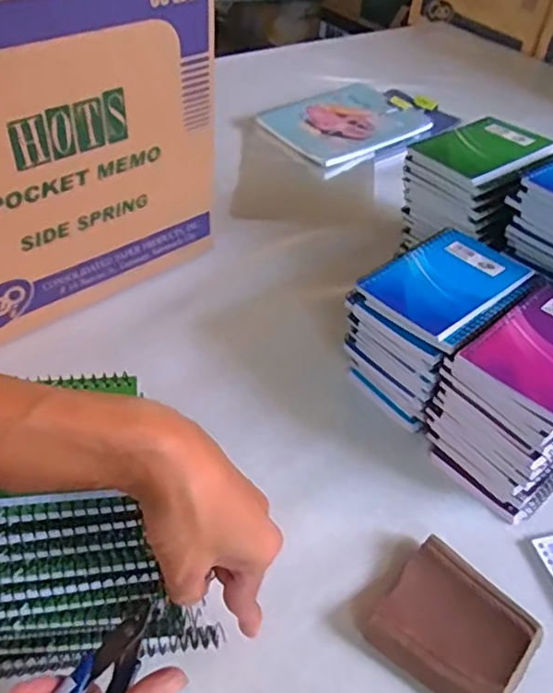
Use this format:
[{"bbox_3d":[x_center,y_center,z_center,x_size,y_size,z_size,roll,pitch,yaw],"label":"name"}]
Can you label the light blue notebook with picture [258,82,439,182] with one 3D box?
[{"bbox_3d":[0.102,-0.330,0.918,0.226,0.014,0.173,-30,58,-29],"label":"light blue notebook with picture"}]

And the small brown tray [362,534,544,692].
[{"bbox_3d":[0.115,0.181,0.400,0.088,0.022,0.084,30,48,25],"label":"small brown tray"}]

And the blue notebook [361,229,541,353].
[{"bbox_3d":[0.141,-0.050,0.500,0.136,0.010,0.096,-31,55,-32],"label":"blue notebook"}]

